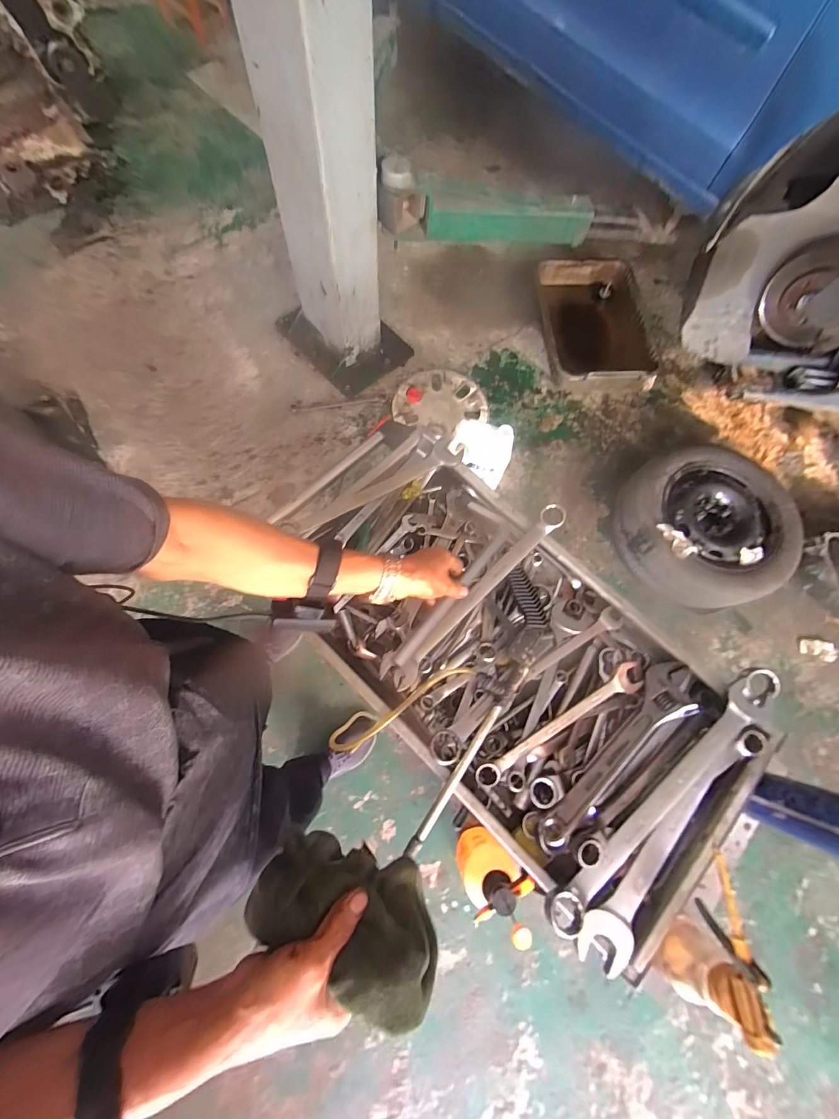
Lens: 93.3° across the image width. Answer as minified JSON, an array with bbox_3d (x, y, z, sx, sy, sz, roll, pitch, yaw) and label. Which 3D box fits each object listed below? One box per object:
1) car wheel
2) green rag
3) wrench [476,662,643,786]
[{"bbox_3d":[0.941,-0.112,1.344,0.474,0.226,0.502,1,72,-3],"label":"car wheel"},{"bbox_3d":[-0.067,0.304,0.339,0.166,0.092,0.070,13,74,4],"label":"green rag"},{"bbox_3d":[0.187,0.219,0.520,0.255,0.015,0.034,-30,77,-12],"label":"wrench"}]

